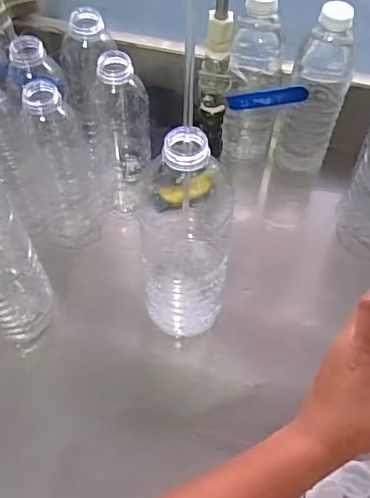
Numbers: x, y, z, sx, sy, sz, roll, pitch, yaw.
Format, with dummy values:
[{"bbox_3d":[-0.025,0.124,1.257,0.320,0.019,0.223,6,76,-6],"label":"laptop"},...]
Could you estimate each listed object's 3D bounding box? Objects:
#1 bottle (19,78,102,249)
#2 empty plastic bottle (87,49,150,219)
[{"bbox_3d":[-0.126,-0.090,0.571,0.063,0.213,0.061,-15,58,-12],"label":"bottle"},{"bbox_3d":[-0.067,-0.117,0.586,0.059,0.200,0.060,-7,56,-6],"label":"empty plastic bottle"}]

